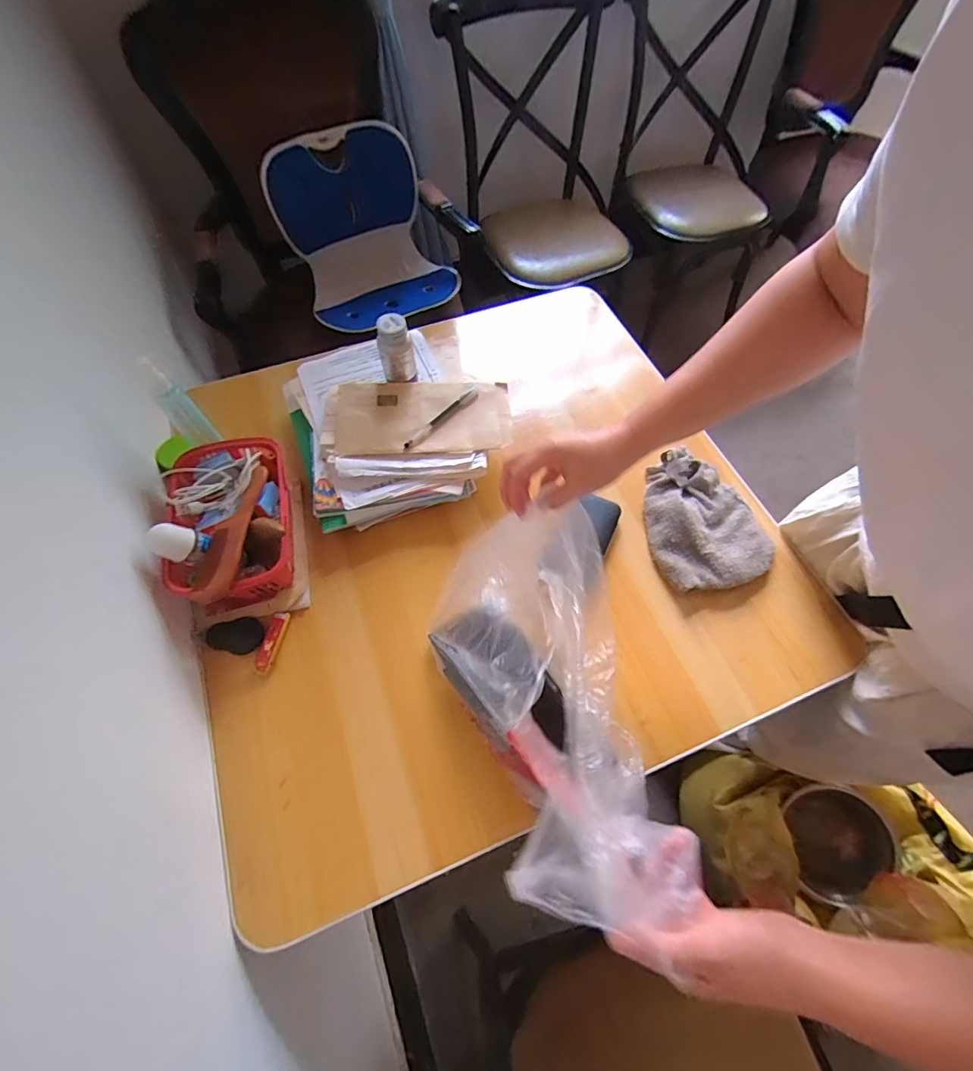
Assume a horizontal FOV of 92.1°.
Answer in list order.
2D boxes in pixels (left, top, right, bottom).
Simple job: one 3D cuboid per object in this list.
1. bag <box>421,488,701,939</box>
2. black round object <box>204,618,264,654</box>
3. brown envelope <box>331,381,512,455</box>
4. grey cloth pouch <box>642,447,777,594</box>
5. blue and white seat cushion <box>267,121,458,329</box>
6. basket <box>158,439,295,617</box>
[{"bbox_3d":[0.052,0.151,0.478,0.182,0.163,0.375,-13,45,-7],"label":"bag"},{"bbox_3d":[-0.319,0.125,0.594,0.064,0.011,0.042,4,63,2],"label":"black round object"},{"bbox_3d":[-0.092,-0.173,0.679,0.248,0.011,0.118,-2,70,-3],"label":"brown envelope"},{"bbox_3d":[0.297,-0.025,0.662,0.157,0.032,0.203,-19,64,-10],"label":"grey cloth pouch"},{"bbox_3d":[-0.252,-0.641,1.043,0.333,0.285,0.363,-24,65,-12],"label":"blue and white seat cushion"},{"bbox_3d":[-0.324,-0.013,0.615,0.151,0.101,0.228,-18,64,-9],"label":"basket"}]

